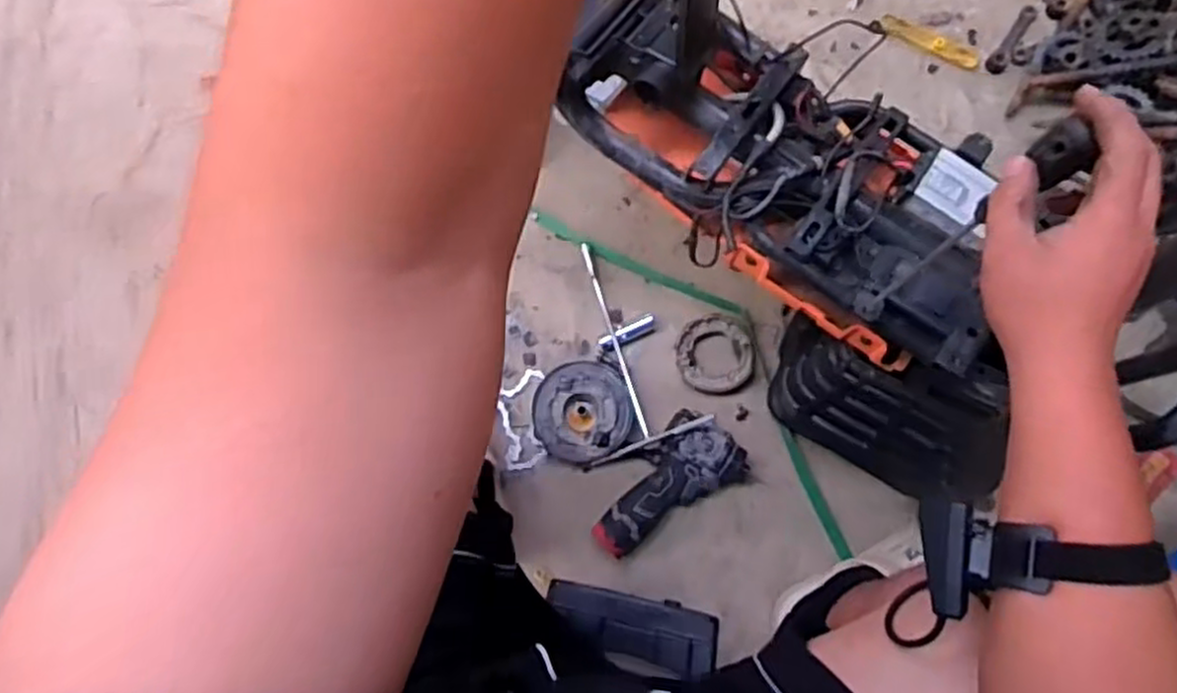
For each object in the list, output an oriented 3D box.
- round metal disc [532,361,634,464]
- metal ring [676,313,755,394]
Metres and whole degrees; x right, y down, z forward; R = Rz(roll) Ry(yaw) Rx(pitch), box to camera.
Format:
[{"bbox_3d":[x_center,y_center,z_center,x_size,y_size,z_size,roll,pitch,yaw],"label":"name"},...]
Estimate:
[{"bbox_3d":[-0.008,0.087,1.005,0.123,0.034,0.127,0,75,1],"label":"round metal disc"},{"bbox_3d":[0.169,0.008,1.016,0.100,0.015,0.101,0,75,1],"label":"metal ring"}]

